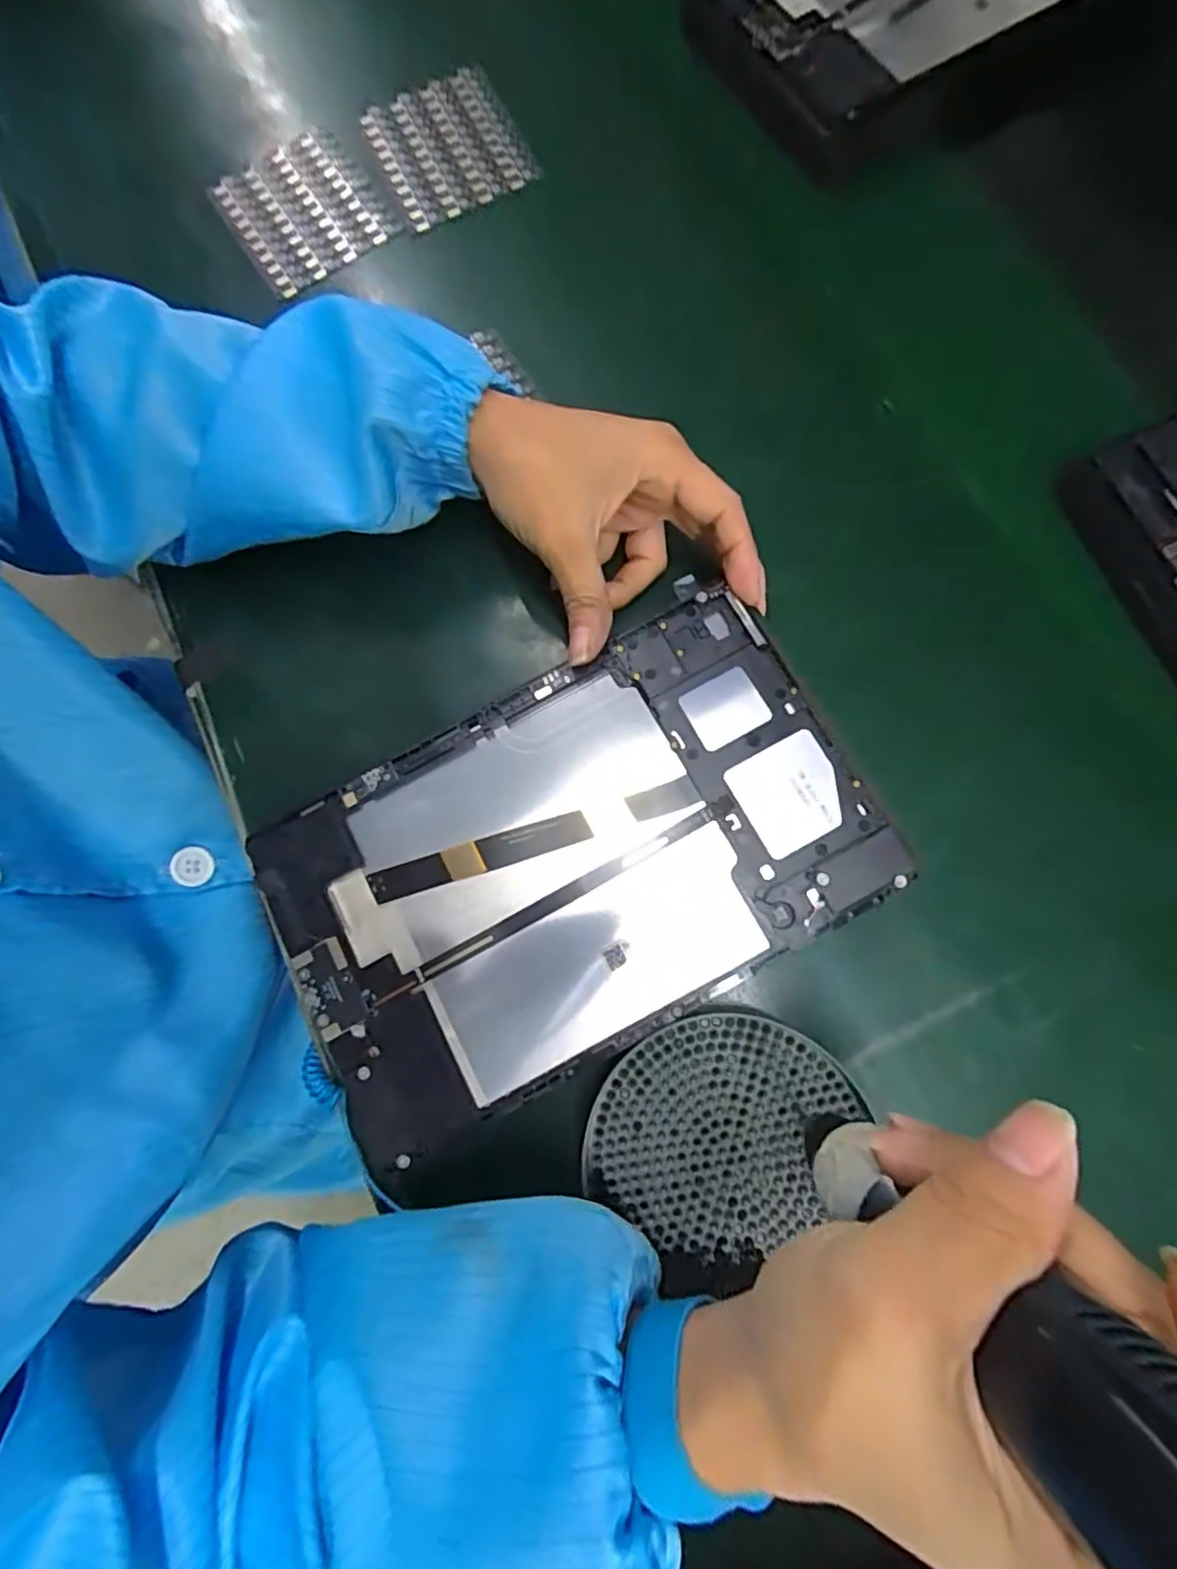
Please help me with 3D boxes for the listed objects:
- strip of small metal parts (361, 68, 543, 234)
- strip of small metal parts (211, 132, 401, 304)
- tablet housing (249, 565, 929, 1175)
[{"bbox_3d":[-0.084,-0.383,0.377,0.080,0.009,0.099,-24,78,-3],"label":"strip of small metal parts"},{"bbox_3d":[-0.169,-0.340,0.374,0.080,0.010,0.094,-33,79,-5],"label":"strip of small metal parts"},{"bbox_3d":[-0.008,0.030,0.261,0.237,0.017,0.147,-29,78,-6],"label":"tablet housing"}]

